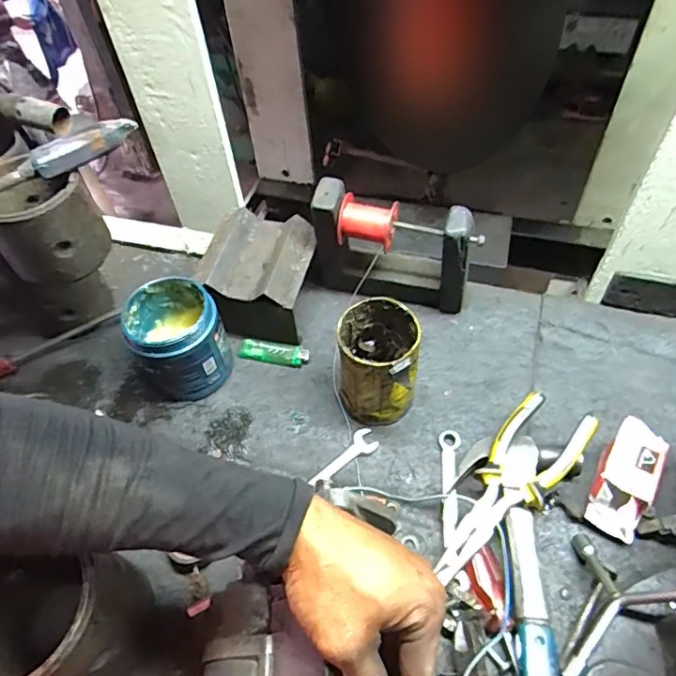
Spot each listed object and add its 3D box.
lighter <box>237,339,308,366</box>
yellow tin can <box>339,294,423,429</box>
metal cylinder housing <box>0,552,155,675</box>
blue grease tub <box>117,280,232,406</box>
[{"bbox_3d":[-0.072,0.017,0.590,0.080,0.010,0.023,5,54,8],"label":"lighter"},{"bbox_3d":[0.039,0.026,0.513,0.070,0.114,0.080,1,53,5],"label":"yellow tin can"},{"bbox_3d":[-0.214,0.217,0.399,0.103,0.118,0.095,-2,53,3],"label":"metal cylinder housing"},{"bbox_3d":[-0.162,0.002,0.554,0.084,0.101,0.090,-2,53,3],"label":"blue grease tub"}]

